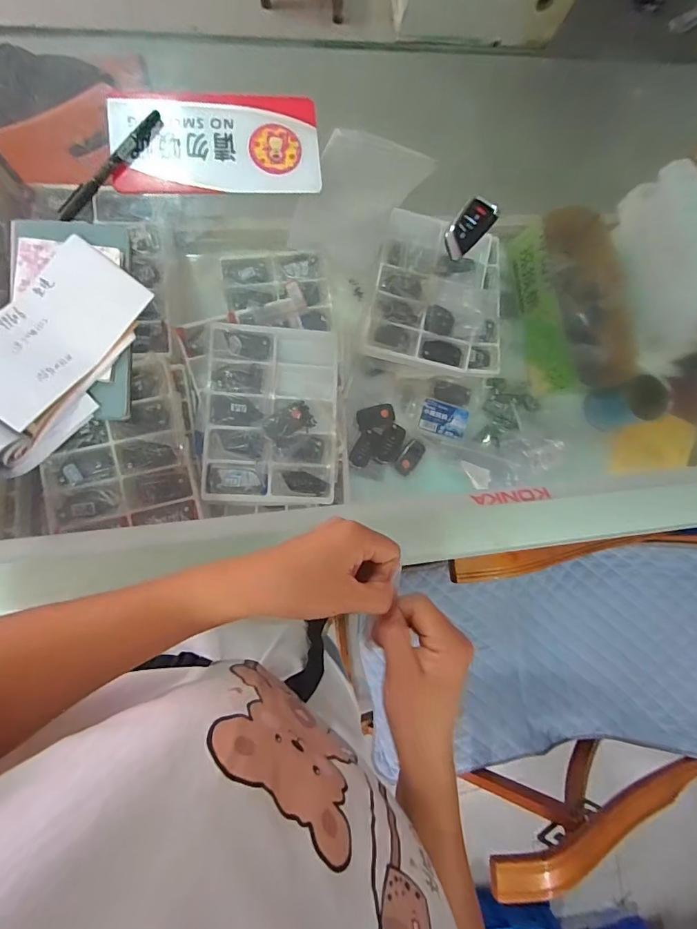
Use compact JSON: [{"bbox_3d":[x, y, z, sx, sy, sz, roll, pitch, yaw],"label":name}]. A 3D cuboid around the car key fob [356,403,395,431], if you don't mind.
[{"bbox_3d":[0.048,-0.082,0.741,0.063,0.018,0.039,-9,87,-8],"label":"car key fob"}]

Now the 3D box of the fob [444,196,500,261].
[{"bbox_3d":[0.126,-0.247,0.455,0.032,0.009,0.071,38,82,-3],"label":"fob"}]

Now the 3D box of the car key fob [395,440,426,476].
[{"bbox_3d":[0.106,-0.011,0.745,0.031,0.015,0.061,34,83,-4],"label":"car key fob"}]

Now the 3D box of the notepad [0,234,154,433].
[{"bbox_3d":[-0.255,-0.115,0.371,0.086,0.023,0.158,37,82,-3],"label":"notepad"}]

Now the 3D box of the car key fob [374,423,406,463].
[{"bbox_3d":[0.072,-0.035,0.744,0.039,0.010,0.069,23,84,-5],"label":"car key fob"}]

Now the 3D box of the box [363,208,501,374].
[{"bbox_3d":[0.155,-0.277,0.722,0.226,0.059,0.227,8,85,-7],"label":"box"}]

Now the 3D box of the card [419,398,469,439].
[{"bbox_3d":[0.163,-0.077,0.741,0.078,0.007,0.054,17,85,-3],"label":"card"}]

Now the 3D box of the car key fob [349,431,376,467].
[{"bbox_3d":[0.025,-0.025,0.732,0.033,0.008,0.059,23,84,-5],"label":"car key fob"}]

